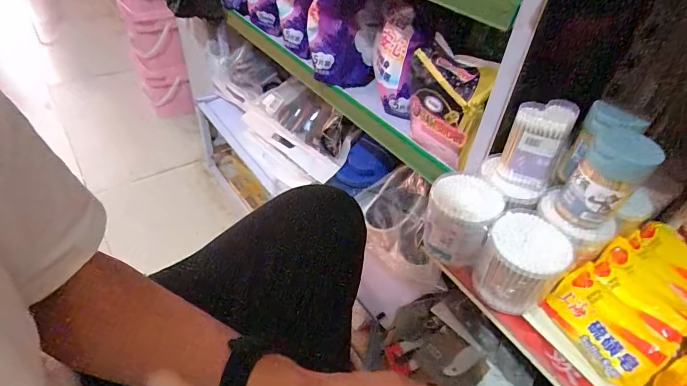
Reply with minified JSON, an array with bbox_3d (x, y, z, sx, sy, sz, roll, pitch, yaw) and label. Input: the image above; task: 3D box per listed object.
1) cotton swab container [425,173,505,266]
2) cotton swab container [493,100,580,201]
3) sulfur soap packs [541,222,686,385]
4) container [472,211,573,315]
[{"bbox_3d":[0.121,0.026,0.401,0.067,0.071,0.071,3,42,-3],"label":"cotton swab container"},{"bbox_3d":[0.197,-0.047,0.394,0.052,0.093,0.050,26,46,21],"label":"cotton swab container"},{"bbox_3d":[0.300,0.099,0.379,0.184,0.042,0.096,-19,48,-25],"label":"sulfur soap packs"},{"bbox_3d":[0.169,0.070,0.368,0.065,0.074,0.073,35,50,28],"label":"container"}]

